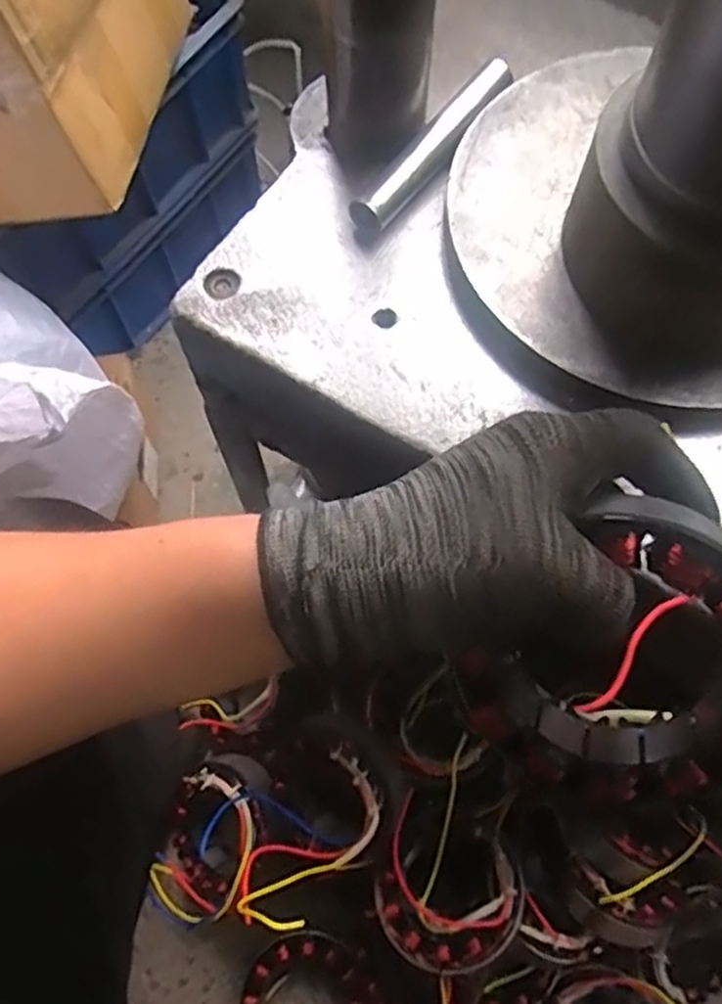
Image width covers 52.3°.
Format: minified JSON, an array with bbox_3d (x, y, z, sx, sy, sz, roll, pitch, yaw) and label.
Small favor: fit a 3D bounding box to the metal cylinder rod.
[{"bbox_3d":[0.049,-0.227,0.470,0.022,0.025,0.148,39,74,14],"label":"metal cylinder rod"}]

